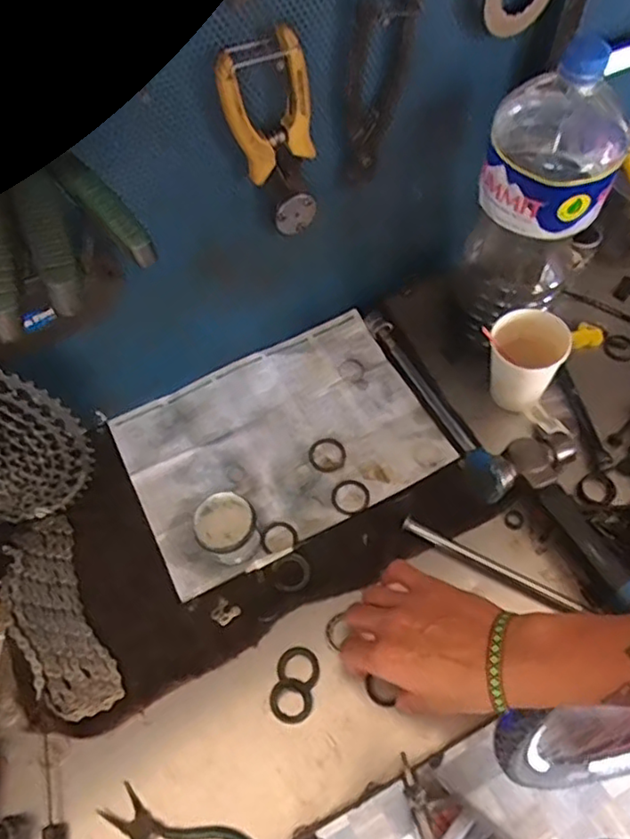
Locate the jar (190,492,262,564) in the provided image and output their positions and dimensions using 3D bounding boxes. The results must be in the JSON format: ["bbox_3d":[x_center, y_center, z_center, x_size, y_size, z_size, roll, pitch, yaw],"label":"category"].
[{"bbox_3d":[-0.079,0.098,0.565,0.054,0.043,0.055,-2,60,3],"label":"jar"}]

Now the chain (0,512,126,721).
[{"bbox_3d":[-0.236,0.178,0.562,0.074,0.011,0.183,-25,61,-11],"label":"chain"}]

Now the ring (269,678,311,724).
[{"bbox_3d":[-0.020,0.232,0.516,0.033,0.012,0.035,-2,60,3],"label":"ring"}]

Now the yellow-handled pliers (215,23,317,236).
[{"bbox_3d":[-0.031,-0.204,0.475,0.059,0.161,0.030,-9,60,-1],"label":"yellow-handled pliers"}]

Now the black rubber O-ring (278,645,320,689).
[{"bbox_3d":[-0.013,0.208,0.529,0.034,0.010,0.031,-2,60,3],"label":"black rubber O-ring"}]

